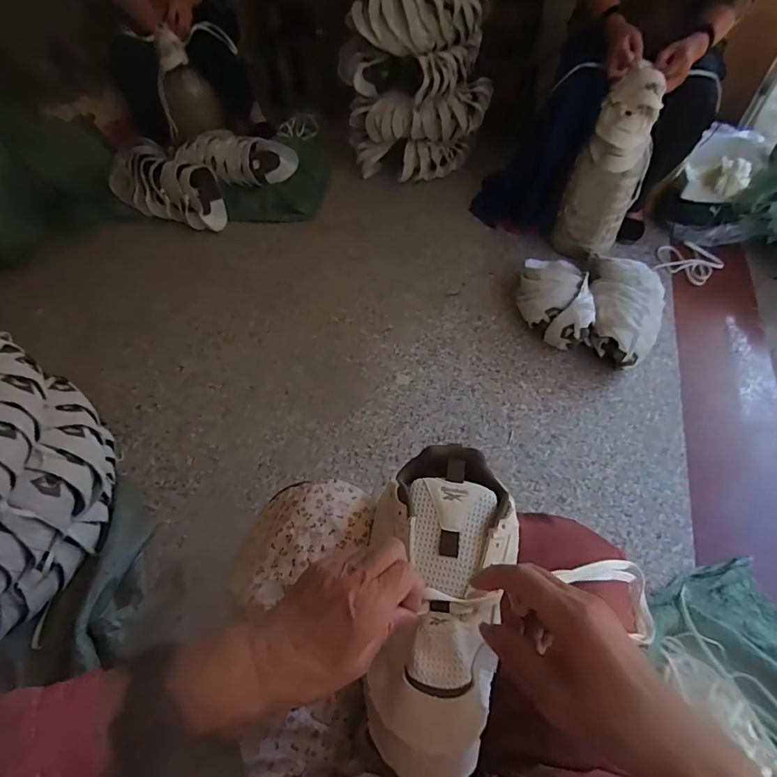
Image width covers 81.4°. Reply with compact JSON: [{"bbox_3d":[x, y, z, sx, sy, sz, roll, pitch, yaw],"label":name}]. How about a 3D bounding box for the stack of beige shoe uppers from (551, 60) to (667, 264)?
[{"bbox_3d":[0.572,-0.558,1.198,0.159,0.433,0.147,36,61,23],"label":"stack of beige shoe uppers"}]

